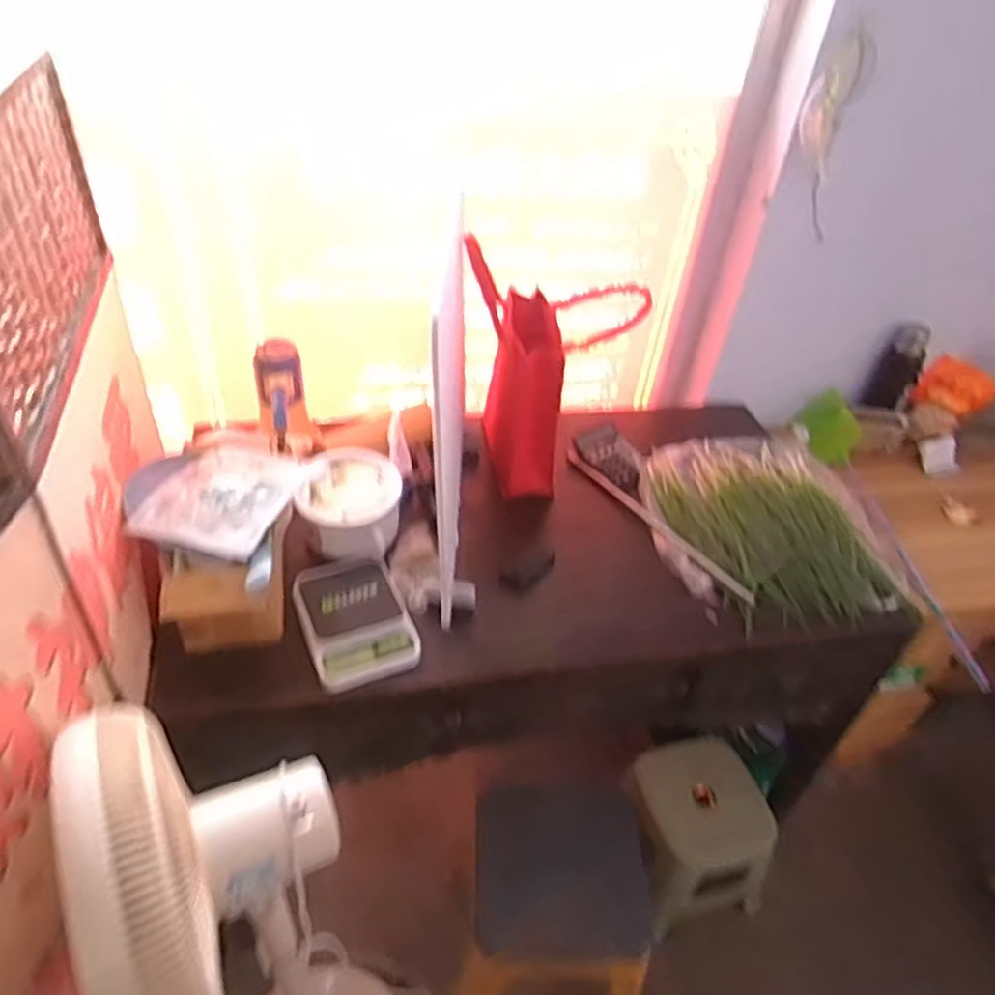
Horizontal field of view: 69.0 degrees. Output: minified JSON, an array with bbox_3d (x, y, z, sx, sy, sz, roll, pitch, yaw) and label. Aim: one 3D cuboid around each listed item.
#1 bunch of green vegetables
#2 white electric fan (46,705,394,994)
[{"bbox_3d":[0.465,0.046,1.268,0.307,0.040,0.434,-6,42,-15],"label":"bunch of green vegetables"},{"bbox_3d":[-0.271,0.626,0.912,0.279,0.988,0.264,4,40,-4],"label":"white electric fan"}]

